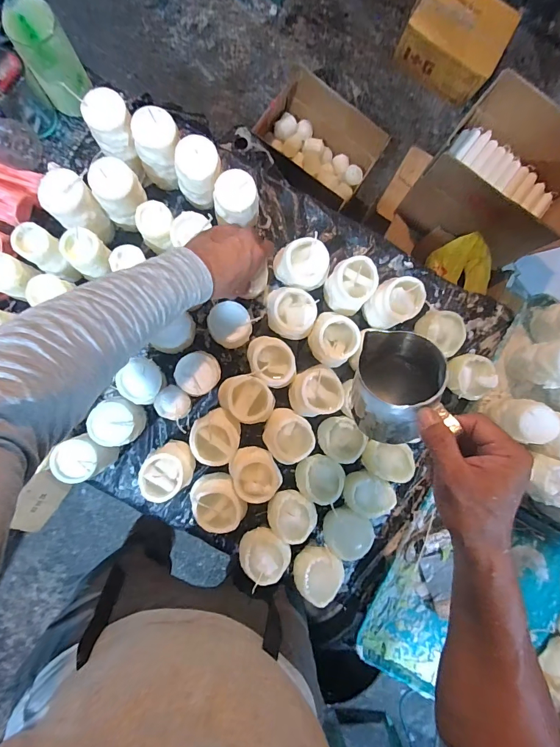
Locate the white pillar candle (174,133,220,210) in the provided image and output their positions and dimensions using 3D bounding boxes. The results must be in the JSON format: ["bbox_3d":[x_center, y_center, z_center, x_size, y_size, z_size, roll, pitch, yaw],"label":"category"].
[{"bbox_3d":[-0.121,-0.288,0.556,0.071,0.121,0.057,9,88,-5],"label":"white pillar candle"}]

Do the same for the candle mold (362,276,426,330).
[{"bbox_3d":[0.171,-0.108,0.561,0.075,0.066,0.061,-28,91,-5],"label":"candle mold"}]

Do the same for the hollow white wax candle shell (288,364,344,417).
[{"bbox_3d":[0.051,0.030,0.582,0.072,0.100,0.068,-27,91,-5],"label":"hollow white wax candle shell"}]

